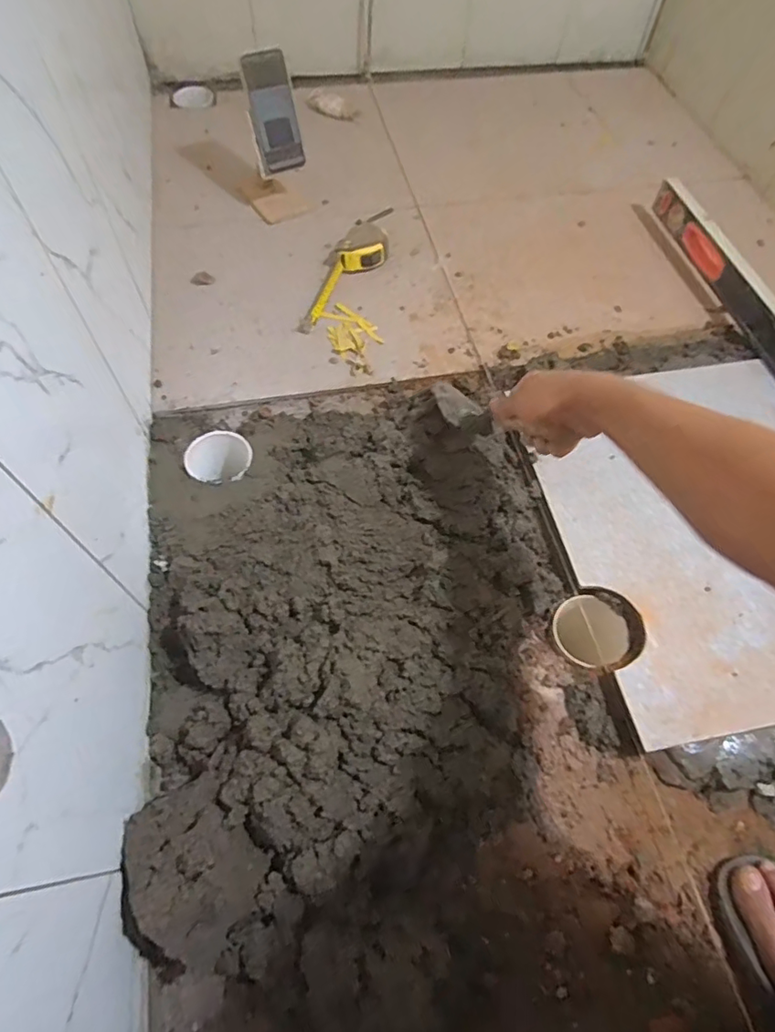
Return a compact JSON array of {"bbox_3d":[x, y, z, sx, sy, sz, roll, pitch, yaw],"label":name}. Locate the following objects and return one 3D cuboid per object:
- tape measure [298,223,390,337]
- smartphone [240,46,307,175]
[{"bbox_3d":[-0.064,-0.401,0.905,0.082,0.041,0.254,17,60,7],"label":"tape measure"},{"bbox_3d":[-0.187,-0.671,0.901,0.071,0.159,0.008,-21,40,-11],"label":"smartphone"}]

